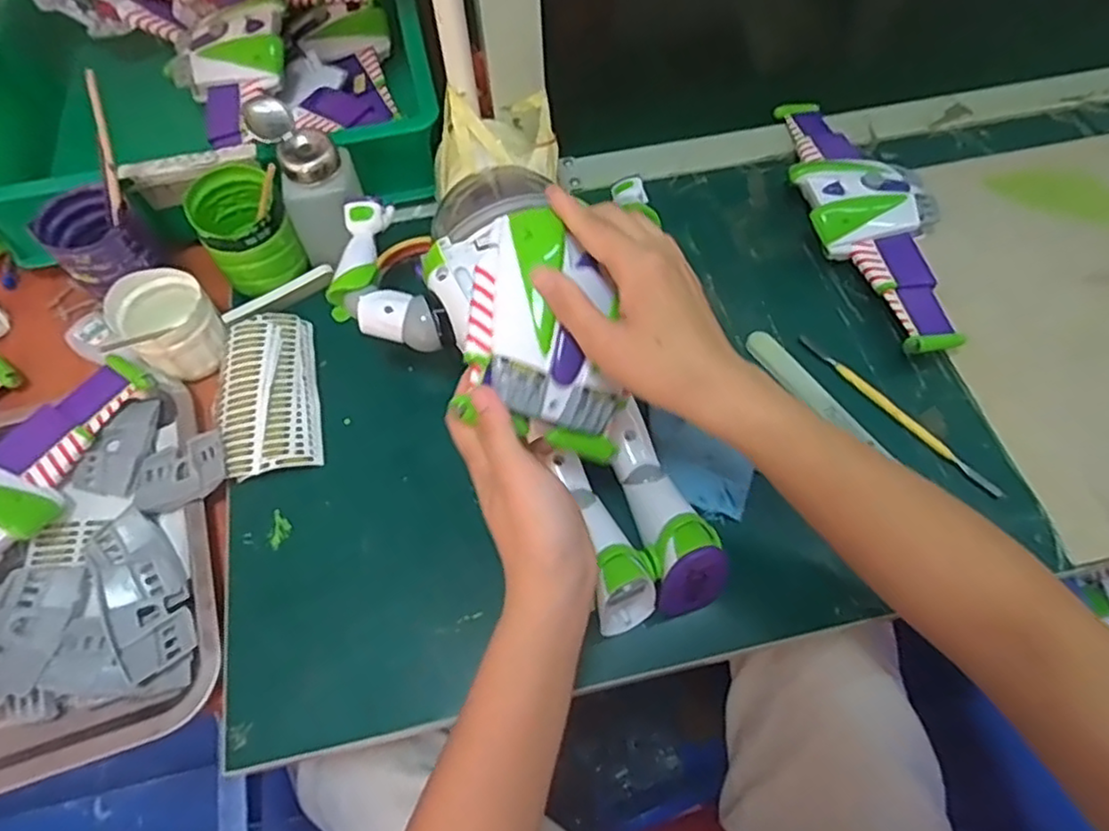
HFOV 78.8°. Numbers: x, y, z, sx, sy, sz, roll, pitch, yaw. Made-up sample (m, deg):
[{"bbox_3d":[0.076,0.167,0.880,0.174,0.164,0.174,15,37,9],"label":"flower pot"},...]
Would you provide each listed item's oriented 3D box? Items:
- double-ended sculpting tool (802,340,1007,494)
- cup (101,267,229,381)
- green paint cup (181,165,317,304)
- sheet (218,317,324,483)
[{"bbox_3d":[0.244,-0.003,0.484,0.010,0.004,0.168,-36,67,-16],"label":"double-ended sculpting tool"},{"bbox_3d":[-0.283,-0.068,0.497,0.061,0.058,0.063,-1,62,1],"label":"cup"},{"bbox_3d":[-0.230,-0.140,0.502,0.063,0.063,0.068,-31,65,-14],"label":"green paint cup"},{"bbox_3d":[-0.205,-0.017,0.484,0.064,0.024,0.126,-13,62,-5],"label":"sheet"}]

